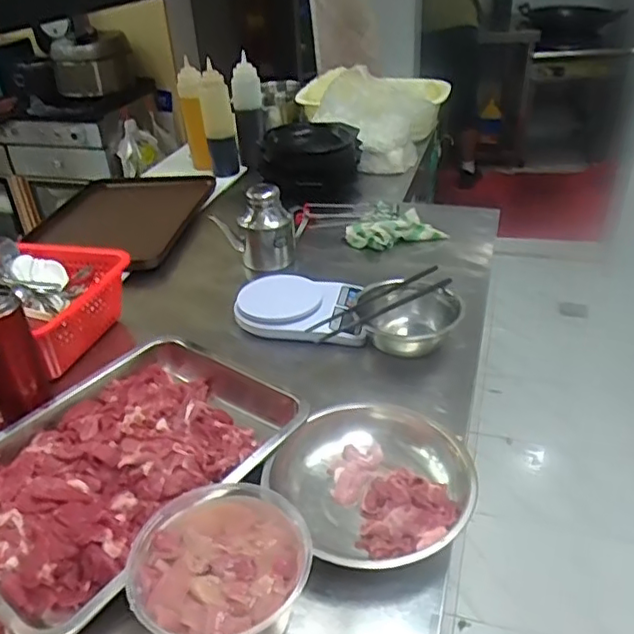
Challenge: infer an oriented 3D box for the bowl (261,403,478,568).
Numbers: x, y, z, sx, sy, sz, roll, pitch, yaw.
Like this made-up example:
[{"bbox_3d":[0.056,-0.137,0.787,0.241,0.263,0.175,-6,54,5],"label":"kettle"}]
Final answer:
[{"bbox_3d":[0.059,0.165,0.628,0.181,0.052,0.190,-2,33,2],"label":"bowl"}]

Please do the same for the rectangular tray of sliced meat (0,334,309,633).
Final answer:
[{"bbox_3d":[-0.213,0.150,0.664,0.276,0.056,0.351,20,39,32],"label":"rectangular tray of sliced meat"}]

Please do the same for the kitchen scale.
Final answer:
[{"bbox_3d":[-0.014,-0.022,0.917,0.194,0.041,0.148,6,34,15],"label":"kitchen scale"}]

